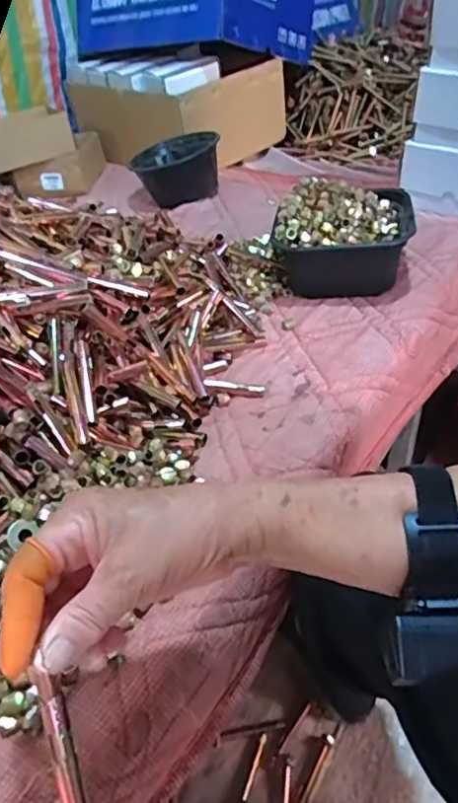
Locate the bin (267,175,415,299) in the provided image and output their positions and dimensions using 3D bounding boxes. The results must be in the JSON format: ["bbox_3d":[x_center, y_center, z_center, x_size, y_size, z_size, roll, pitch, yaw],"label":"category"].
[{"bbox_3d":[0.141,-0.206,0.716,0.165,0.102,0.140,3,39,10],"label":"bin"}]

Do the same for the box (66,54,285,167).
[{"bbox_3d":[-0.108,-0.605,1.197,0.355,0.157,0.277,30,50,35],"label":"box"}]

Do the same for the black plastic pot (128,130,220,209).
[{"bbox_3d":[-0.091,-0.396,0.986,0.153,0.084,0.135,-6,39,-2],"label":"black plastic pot"}]

